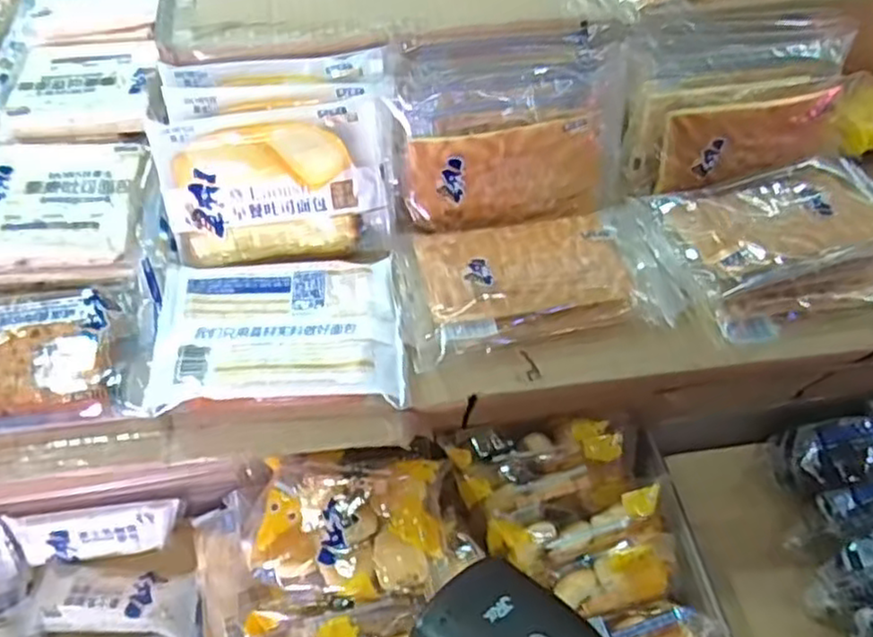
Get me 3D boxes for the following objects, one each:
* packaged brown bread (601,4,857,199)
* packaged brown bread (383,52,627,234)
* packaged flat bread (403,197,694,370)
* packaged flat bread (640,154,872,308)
[{"bbox_3d":[0.197,-0.154,0.497,0.170,0.083,0.086,-10,54,-7],"label":"packaged brown bread"},{"bbox_3d":[0.046,-0.116,0.482,0.157,0.092,0.050,-10,34,-10],"label":"packaged brown bread"},{"bbox_3d":[0.064,-0.029,0.449,0.174,0.031,0.089,-8,53,-6],"label":"packaged flat bread"},{"bbox_3d":[0.227,-0.069,0.464,0.157,0.026,0.091,-12,54,-9],"label":"packaged flat bread"}]

